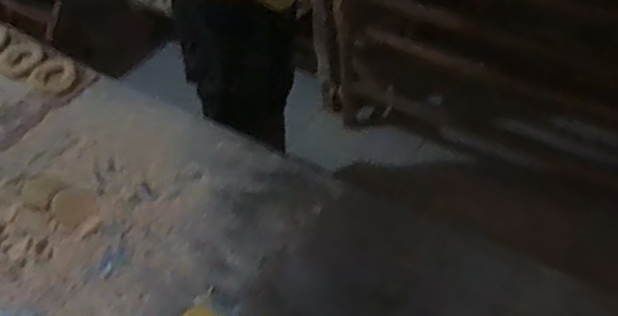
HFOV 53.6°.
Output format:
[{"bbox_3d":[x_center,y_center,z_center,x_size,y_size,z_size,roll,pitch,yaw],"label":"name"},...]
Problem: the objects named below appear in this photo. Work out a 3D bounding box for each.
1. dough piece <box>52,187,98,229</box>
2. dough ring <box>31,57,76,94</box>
[{"bbox_3d":[-0.317,0.065,0.824,0.061,0.010,0.055,29,56,29],"label":"dough piece"},{"bbox_3d":[-0.420,-0.136,1.007,0.067,0.016,0.073,-3,47,3],"label":"dough ring"}]

